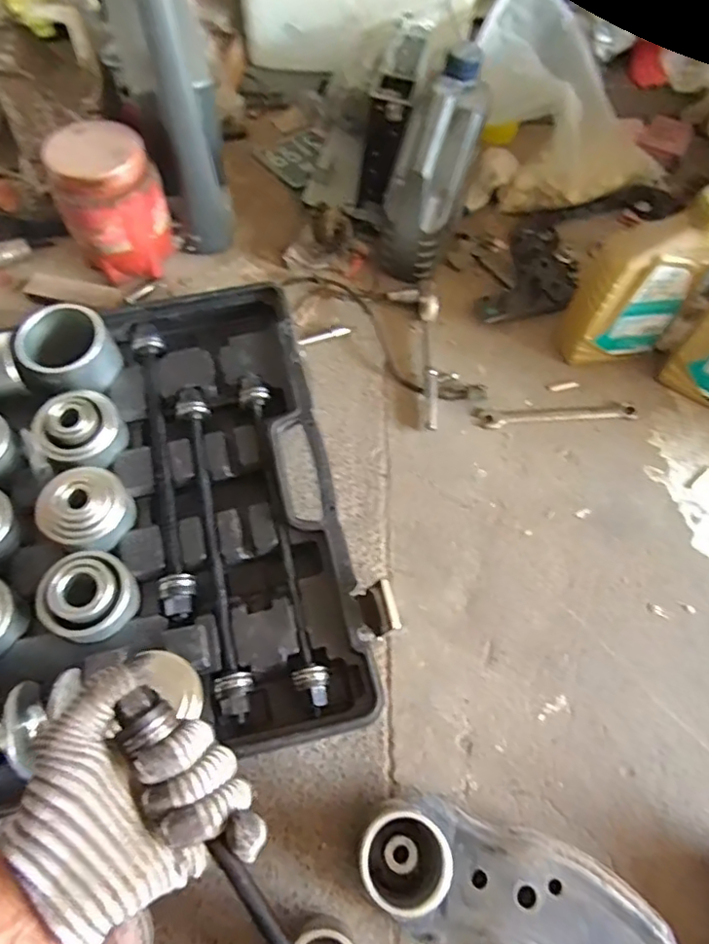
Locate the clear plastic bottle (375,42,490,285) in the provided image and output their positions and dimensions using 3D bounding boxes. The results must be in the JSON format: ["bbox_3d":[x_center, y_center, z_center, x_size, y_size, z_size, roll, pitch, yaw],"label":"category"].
[{"bbox_3d":[0.088,-0.360,0.710,0.087,0.257,0.099,26,30,13],"label":"clear plastic bottle"}]

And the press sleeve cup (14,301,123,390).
[{"bbox_3d":[-0.307,-0.131,0.637,0.085,0.065,0.082,1,61,-2],"label":"press sleeve cup"}]

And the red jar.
[{"bbox_3d":[-0.294,-0.325,0.729,0.121,0.149,0.097,-21,65,-14],"label":"red jar"}]

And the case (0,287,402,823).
[{"bbox_3d":[-0.408,0.075,0.568,0.801,0.129,0.494,-12,63,-6],"label":"case"}]

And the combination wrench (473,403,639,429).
[{"bbox_3d":[0.244,-0.069,0.712,0.198,0.010,0.025,-2,62,-4],"label":"combination wrench"}]

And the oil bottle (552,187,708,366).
[{"bbox_3d":[0.317,-0.212,0.669,0.122,0.219,0.058,-1,62,-4],"label":"oil bottle"}]

